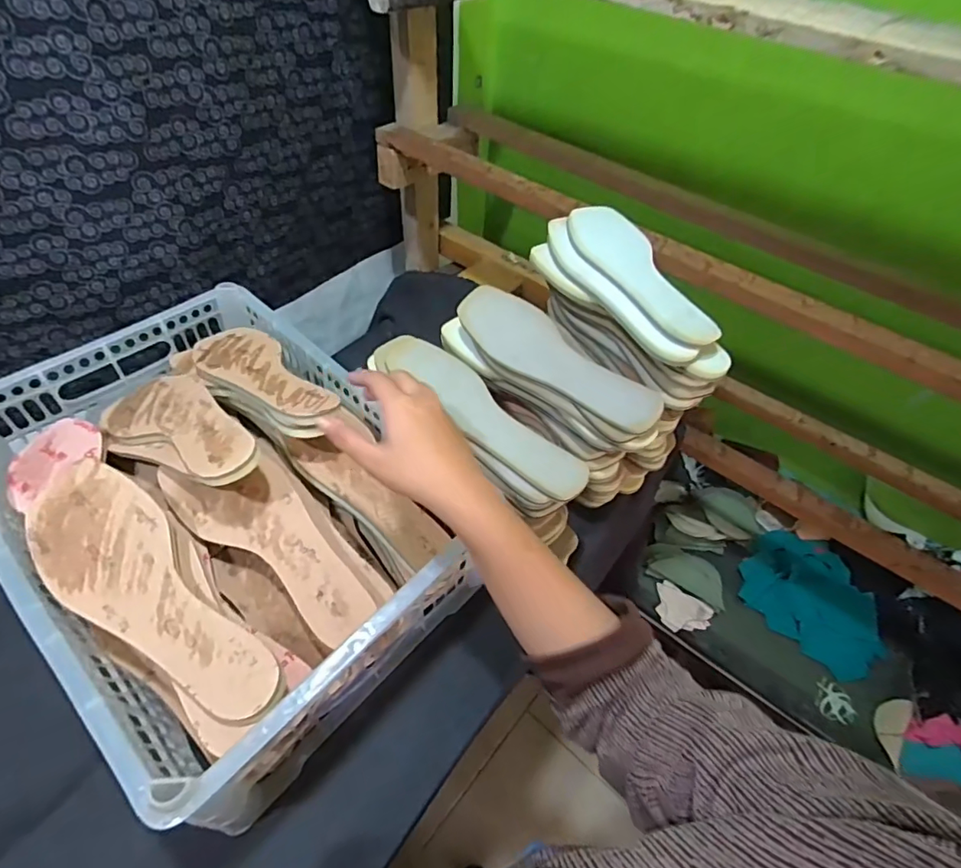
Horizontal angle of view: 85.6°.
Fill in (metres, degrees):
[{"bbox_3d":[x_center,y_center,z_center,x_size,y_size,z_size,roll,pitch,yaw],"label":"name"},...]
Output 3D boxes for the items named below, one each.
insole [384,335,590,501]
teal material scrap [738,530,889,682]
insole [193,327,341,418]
[{"bbox_3d":[-0.001,-0.026,0.498,0.064,0.017,0.248,-35,60,-29],"label":"insole"},{"bbox_3d":[0.536,0.258,0.835,0.219,0.033,0.180,37,56,24],"label":"teal material scrap"},{"bbox_3d":[-0.223,-0.066,0.524,0.078,0.010,0.240,-34,46,-29],"label":"insole"}]

